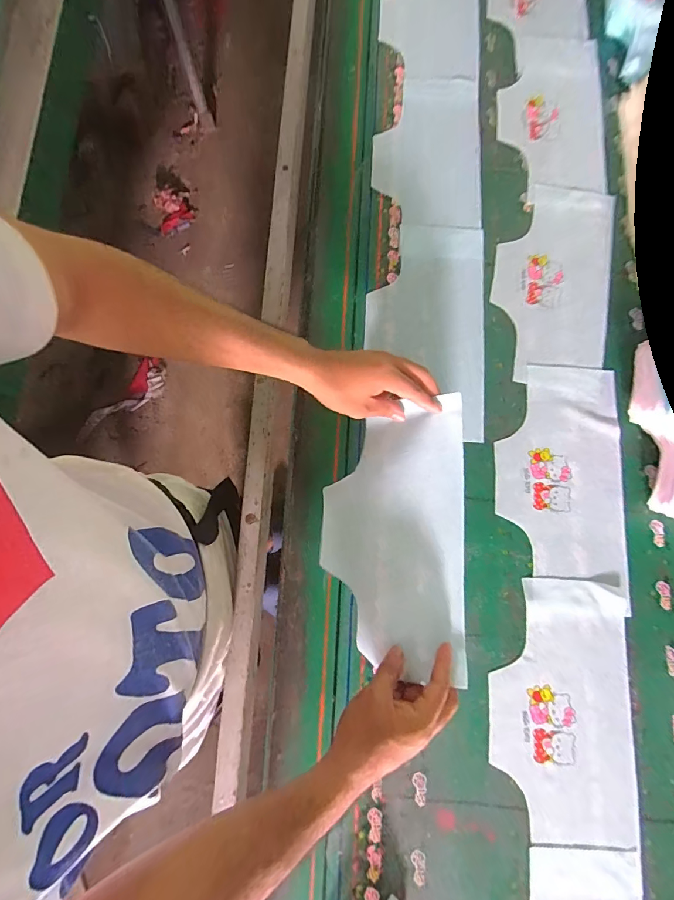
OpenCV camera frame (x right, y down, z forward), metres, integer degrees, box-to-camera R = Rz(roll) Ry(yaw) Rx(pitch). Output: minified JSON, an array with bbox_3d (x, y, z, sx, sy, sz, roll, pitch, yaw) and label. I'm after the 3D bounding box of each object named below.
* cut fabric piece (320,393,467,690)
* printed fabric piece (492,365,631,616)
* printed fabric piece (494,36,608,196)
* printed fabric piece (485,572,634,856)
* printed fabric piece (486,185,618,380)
[{"bbox_3d":[0.066,0.101,0.471,0.161,0.067,0.298,-1,79,-1],"label":"cut fabric piece"},{"bbox_3d":[0.294,0.023,0.525,0.163,0.008,0.287,7,79,0],"label":"printed fabric piece"},{"bbox_3d":[0.350,-0.564,0.653,0.164,0.009,0.319,7,74,2],"label":"printed fabric piece"},{"bbox_3d":[0.266,0.303,0.468,0.160,0.010,0.277,4,79,-1],"label":"printed fabric piece"},{"bbox_3d":[0.315,-0.252,0.581,0.165,0.006,0.309,11,79,1],"label":"printed fabric piece"}]

